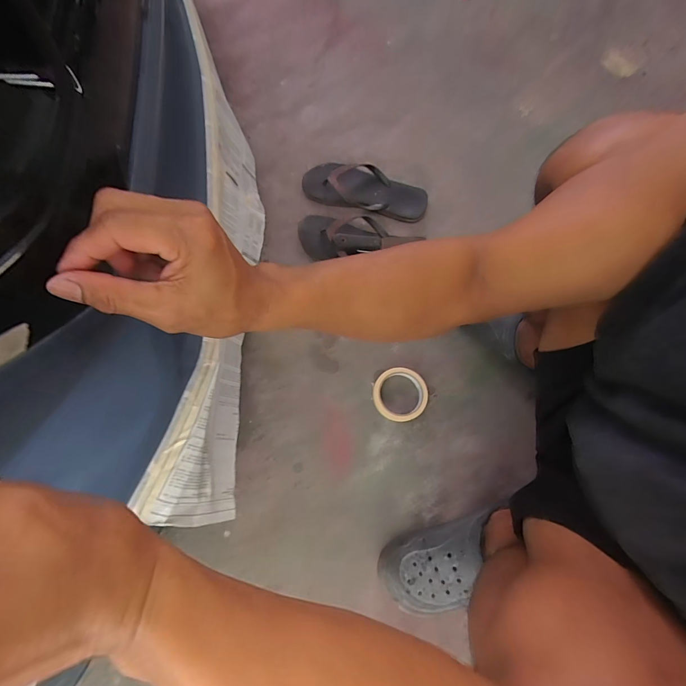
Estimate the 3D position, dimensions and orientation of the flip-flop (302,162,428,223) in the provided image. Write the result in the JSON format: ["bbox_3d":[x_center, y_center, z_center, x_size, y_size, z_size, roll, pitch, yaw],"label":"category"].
[{"bbox_3d":[0.052,-0.339,0.759,0.273,0.058,0.108,16,74,3],"label":"flip-flop"}]

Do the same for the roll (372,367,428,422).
[{"bbox_3d":[0.107,0.096,0.639,0.101,0.024,0.096,0,74,-1],"label":"roll"}]

